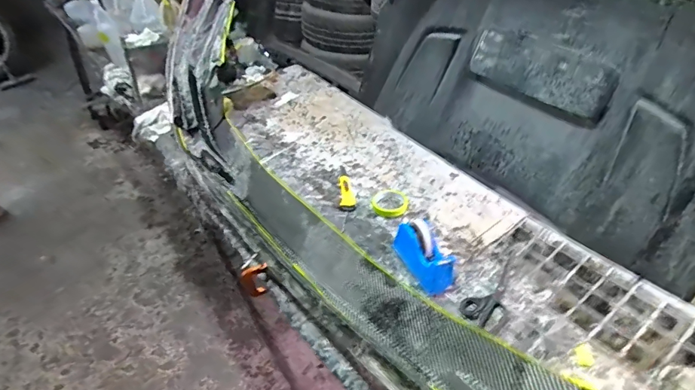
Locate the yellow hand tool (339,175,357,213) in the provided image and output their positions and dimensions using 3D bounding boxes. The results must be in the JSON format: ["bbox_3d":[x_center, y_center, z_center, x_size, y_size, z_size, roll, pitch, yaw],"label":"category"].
[{"bbox_3d":[0.000,-0.004,1.189,0.042,0.012,0.146,-2,41,-1],"label":"yellow hand tool"}]

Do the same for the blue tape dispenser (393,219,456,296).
[{"bbox_3d":[0.171,0.126,0.942,0.080,0.100,0.174,-16,43,-16],"label":"blue tape dispenser"}]

